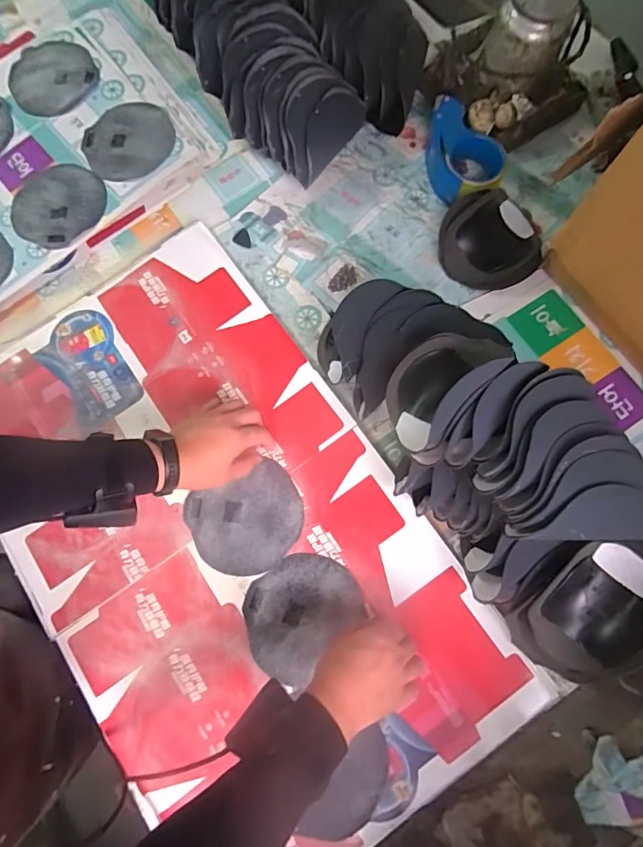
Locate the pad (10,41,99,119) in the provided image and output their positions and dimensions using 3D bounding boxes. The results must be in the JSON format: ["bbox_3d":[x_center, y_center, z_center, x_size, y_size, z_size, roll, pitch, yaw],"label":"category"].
[{"bbox_3d":[-0.455,-0.591,0.780,0.142,0.010,0.171,-19,76,-4],"label":"pad"}]

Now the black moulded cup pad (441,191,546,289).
[{"bbox_3d":[0.243,-0.264,0.661,0.136,0.056,0.134,-10,75,-1],"label":"black moulded cup pad"}]

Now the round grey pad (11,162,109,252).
[{"bbox_3d":[-0.410,-0.340,0.718,0.146,0.009,0.139,0,75,1],"label":"round grey pad"}]

